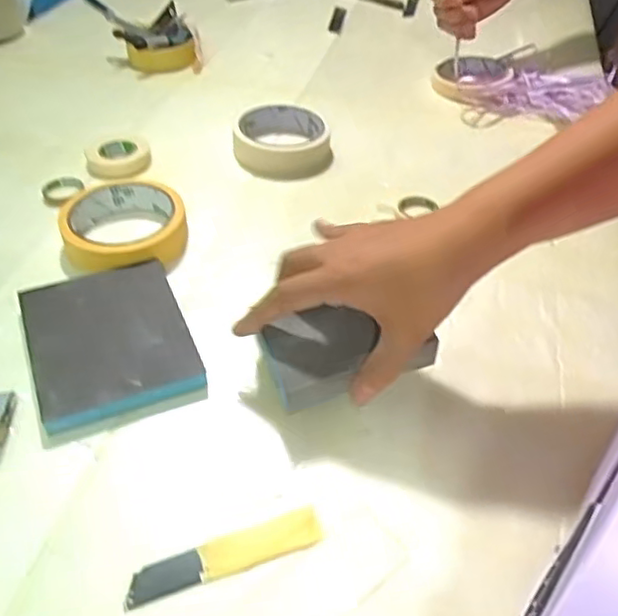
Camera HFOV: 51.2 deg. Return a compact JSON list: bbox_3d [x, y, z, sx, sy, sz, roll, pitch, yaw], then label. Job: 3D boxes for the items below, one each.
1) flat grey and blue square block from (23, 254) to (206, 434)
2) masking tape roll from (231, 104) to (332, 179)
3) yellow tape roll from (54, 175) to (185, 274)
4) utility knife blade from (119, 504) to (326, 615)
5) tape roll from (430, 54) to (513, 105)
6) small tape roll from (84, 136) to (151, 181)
[{"bbox_3d":[-0.133,0.019,0.427,0.097,0.014,0.121,-16,47,-18],"label":"flat grey and blue square block"},{"bbox_3d":[-0.025,-0.156,0.601,0.086,0.027,0.087,-1,44,-3],"label":"masking tape roll"},{"bbox_3d":[-0.143,-0.064,0.499,0.089,0.030,0.099,-14,46,-16],"label":"yellow tape roll"},{"bbox_3d":[-0.043,0.126,0.329,0.100,0.004,0.021,-14,46,-16],"label":"utility knife blade"},{"bbox_3d":[0.187,-0.261,0.729,0.094,0.026,0.094,1,44,-1],"label":"tape roll"},{"bbox_3d":[-0.177,-0.141,0.586,0.054,0.019,0.057,1,44,-1],"label":"small tape roll"}]

